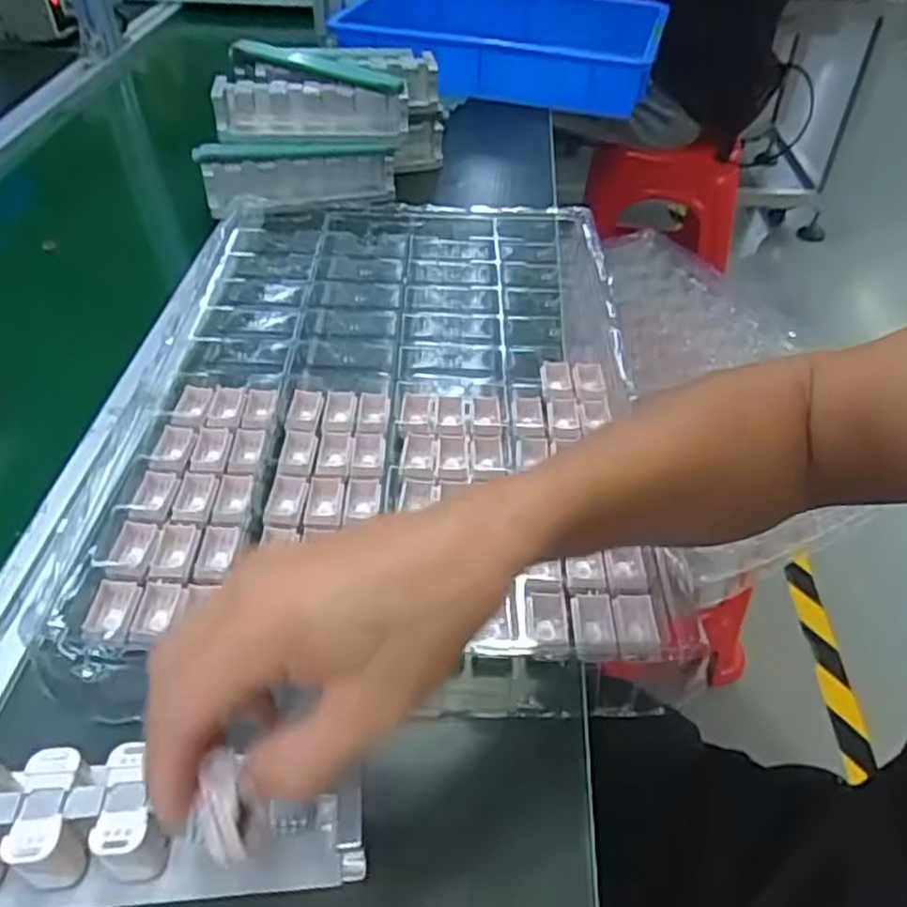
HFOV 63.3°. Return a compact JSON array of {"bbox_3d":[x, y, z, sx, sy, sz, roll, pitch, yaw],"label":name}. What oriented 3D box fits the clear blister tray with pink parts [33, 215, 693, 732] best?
[{"bbox_3d":[-0.044,-0.059,0.556,0.342,0.029,0.521,1,44,0],"label":"clear blister tray with pink parts"}]

